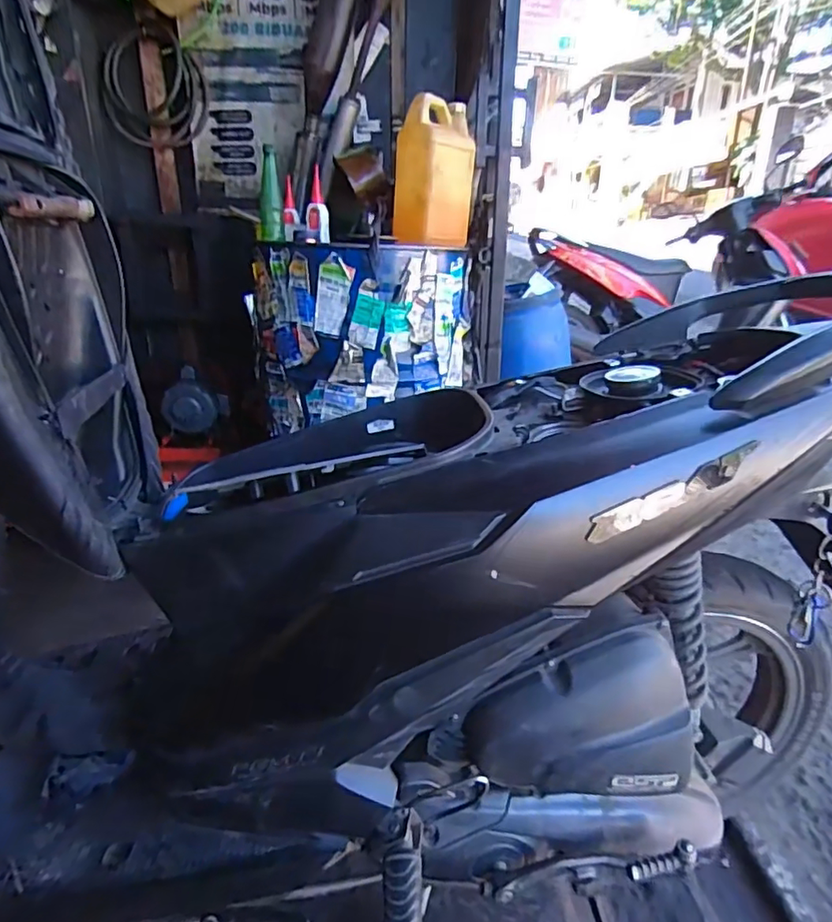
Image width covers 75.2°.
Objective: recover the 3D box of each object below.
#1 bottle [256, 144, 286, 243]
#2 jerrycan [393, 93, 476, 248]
[{"bbox_3d":[-0.347,-0.622,1.271,0.060,0.194,0.064,-6,22,-17],"label":"bottle"},{"bbox_3d":[0.043,-0.669,1.270,0.105,0.293,0.175,19,28,39],"label":"jerrycan"}]

